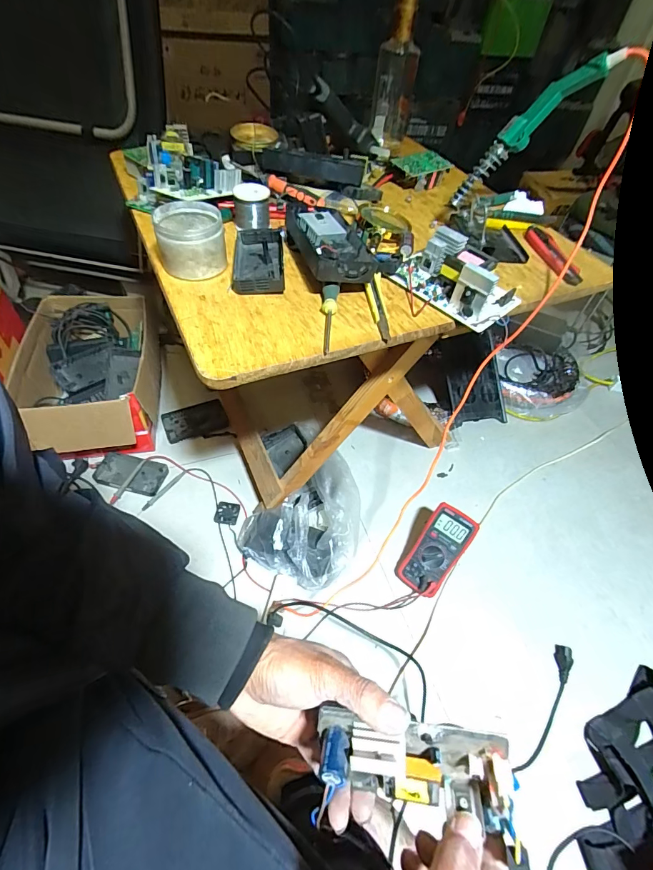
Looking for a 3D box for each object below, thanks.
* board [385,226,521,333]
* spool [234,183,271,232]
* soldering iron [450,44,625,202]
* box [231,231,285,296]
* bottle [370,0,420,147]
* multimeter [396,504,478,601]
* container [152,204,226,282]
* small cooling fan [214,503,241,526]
[{"bbox_3d":[0.172,-0.212,0.533,0.154,0.059,0.102,34,56,20],"label":"board"},{"bbox_3d":[-0.110,-0.334,0.592,0.053,0.049,0.053,0,52,-5],"label":"spool"},{"bbox_3d":[0.272,-0.423,0.560,0.032,0.232,0.040,32,45,-27],"label":"soldering iron"},{"bbox_3d":[-0.090,-0.238,0.540,0.065,0.027,0.133,0,52,-6],"label":"box"},{"bbox_3d":[0.126,-0.650,0.714,0.071,0.222,0.083,9,51,2],"label":"bottle"},{"bbox_3d":[0.226,0.237,0.833,0.090,0.041,0.182,35,91,21],"label":"multimeter"},{"bbox_3d":[-0.173,-0.251,0.518,0.080,0.059,0.085,-9,53,-12],"label":"container"},{"bbox_3d":[-0.226,0.178,0.916,0.052,0.005,0.053,7,51,0],"label":"small cooling fan"}]

